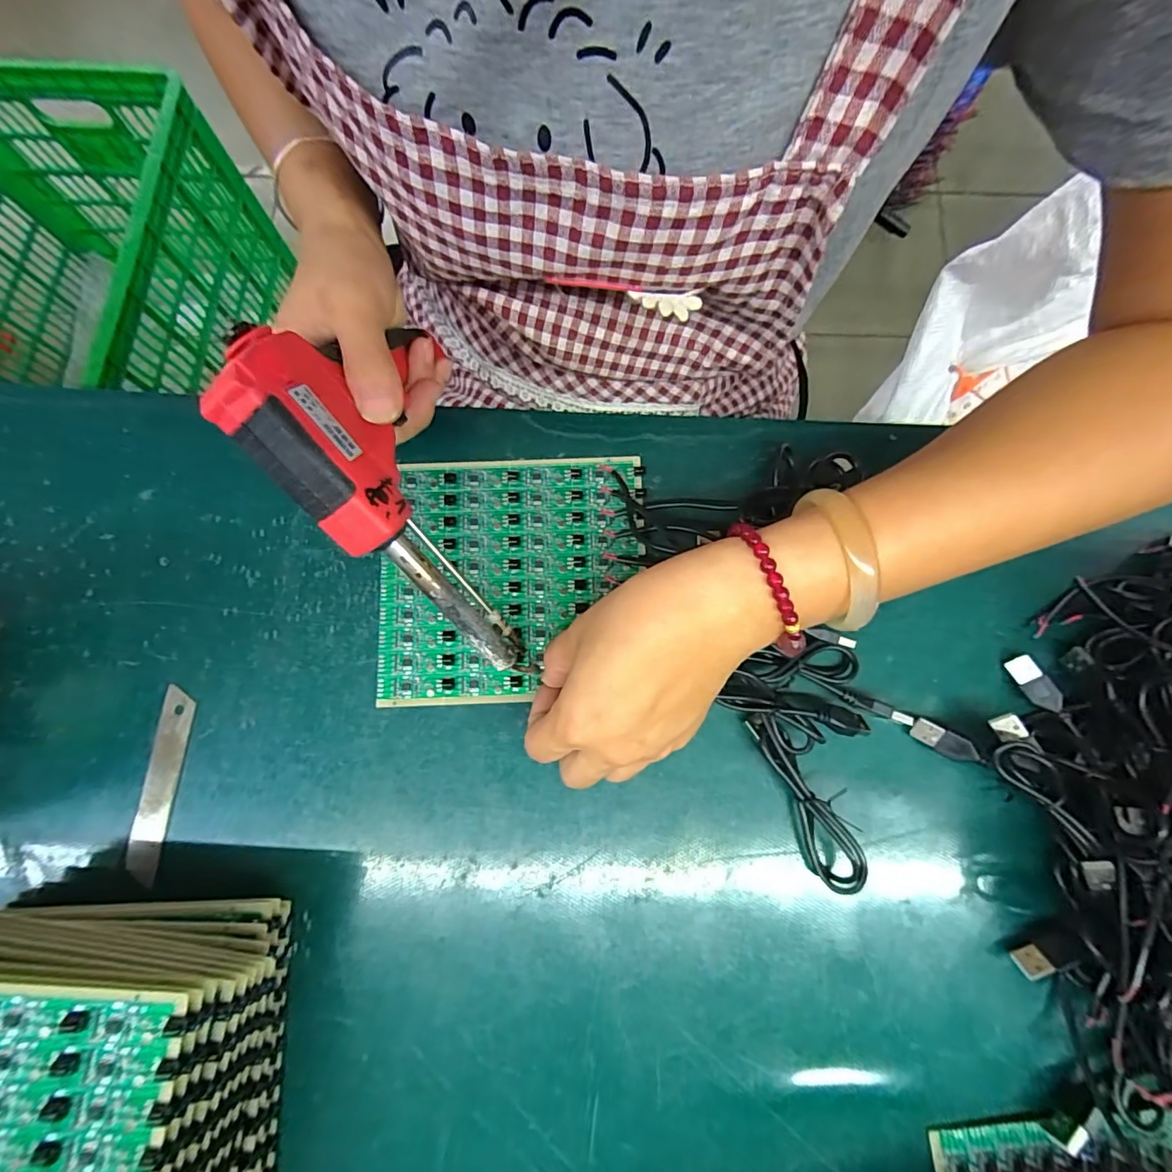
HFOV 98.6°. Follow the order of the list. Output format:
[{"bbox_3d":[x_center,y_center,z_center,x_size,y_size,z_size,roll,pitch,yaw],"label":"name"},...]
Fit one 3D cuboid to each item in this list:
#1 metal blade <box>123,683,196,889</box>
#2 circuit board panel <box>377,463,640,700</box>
[{"bbox_3d":[-0.231,0.106,0.273,0.018,0.004,0.097,6,79,-8],"label":"metal blade"},{"bbox_3d":[-0.043,-0.006,0.294,0.149,0.005,0.141,-2,79,0],"label":"circuit board panel"}]

